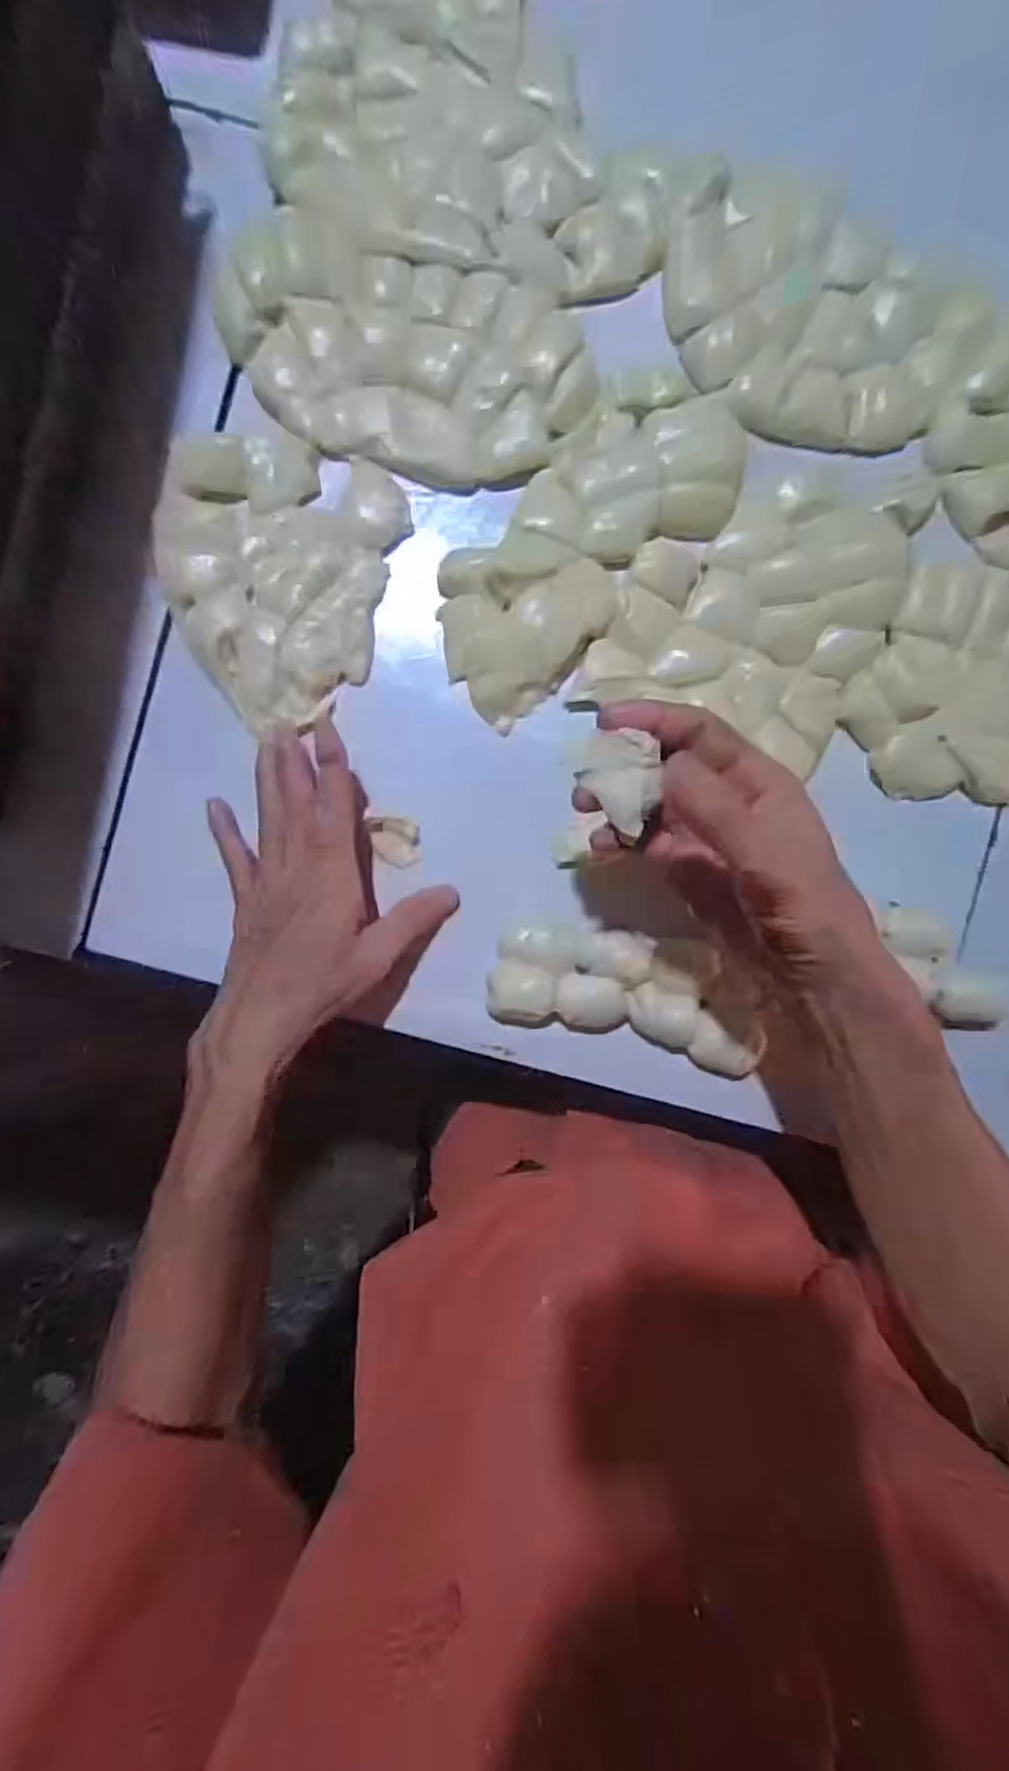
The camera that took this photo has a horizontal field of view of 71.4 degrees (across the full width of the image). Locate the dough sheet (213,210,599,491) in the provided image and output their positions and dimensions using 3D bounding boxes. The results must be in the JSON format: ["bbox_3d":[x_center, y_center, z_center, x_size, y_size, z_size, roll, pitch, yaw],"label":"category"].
[{"bbox_3d":[-0.054,-0.299,0.396,0.206,0.014,0.113,14,91,0],"label":"dough sheet"}]

